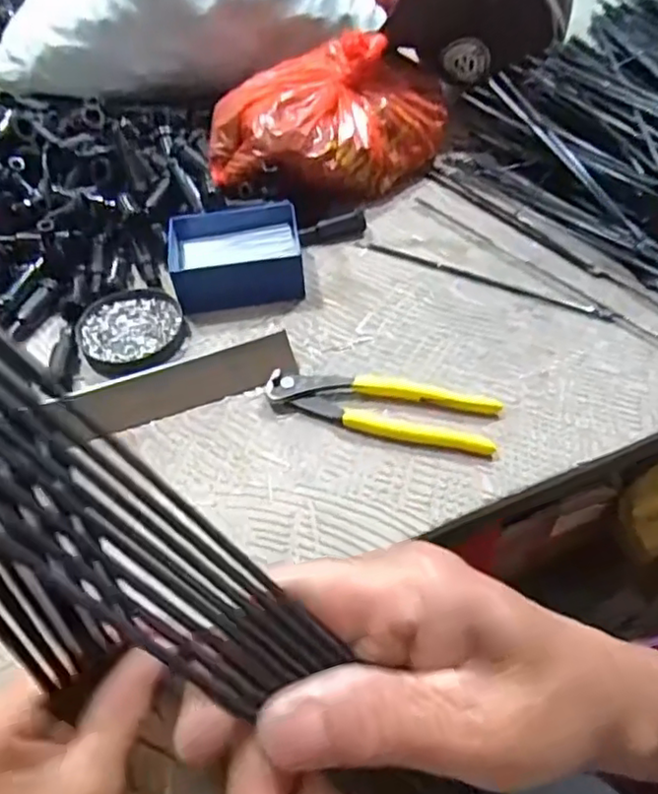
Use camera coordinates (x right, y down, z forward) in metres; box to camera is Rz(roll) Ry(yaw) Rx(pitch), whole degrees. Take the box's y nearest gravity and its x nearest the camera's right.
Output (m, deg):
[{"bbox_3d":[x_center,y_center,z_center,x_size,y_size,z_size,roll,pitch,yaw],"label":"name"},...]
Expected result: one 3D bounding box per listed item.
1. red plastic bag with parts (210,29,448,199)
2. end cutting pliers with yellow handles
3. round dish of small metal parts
[{"bbox_3d":[-0.003,-0.276,0.627,0.252,0.102,0.156,-37,58,-23],"label":"red plastic bag with parts"},{"bbox_3d":[0.037,0.004,0.458,0.164,0.014,0.050,9,53,11],"label":"end cutting pliers with yellow handles"},{"bbox_3d":[-0.163,-0.057,0.527,0.082,0.010,0.087,-2,51,2],"label":"round dish of small metal parts"}]

